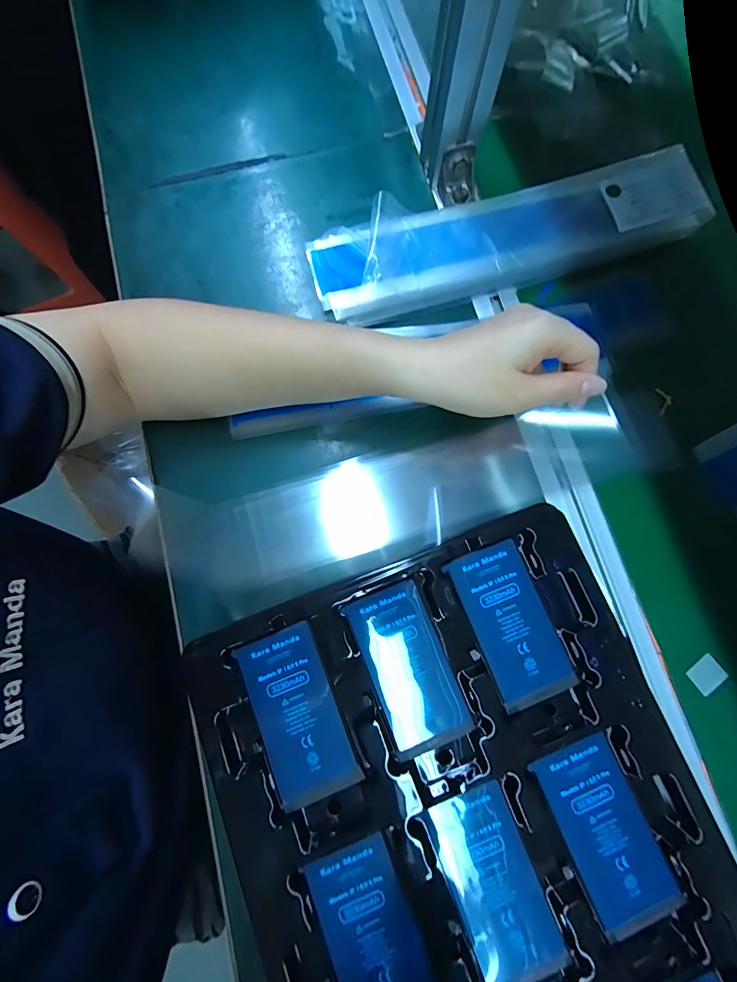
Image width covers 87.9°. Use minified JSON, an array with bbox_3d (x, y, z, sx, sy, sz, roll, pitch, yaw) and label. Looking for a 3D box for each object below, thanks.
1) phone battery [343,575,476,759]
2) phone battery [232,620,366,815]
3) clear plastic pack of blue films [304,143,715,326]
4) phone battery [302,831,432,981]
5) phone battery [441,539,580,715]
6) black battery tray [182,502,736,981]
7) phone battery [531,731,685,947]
[{"bbox_3d":[0.021,0.095,0.207,0.043,0.004,0.083,-21,80,-6],"label":"phone battery"},{"bbox_3d":[-0.038,0.118,0.203,0.043,0.004,0.084,-22,81,-6],"label":"phone battery"},{"bbox_3d":[0.117,-0.216,0.326,0.328,0.040,0.078,-15,79,-4],"label":"clear plastic pack of blue films"},{"bbox_3d":[0.002,0.216,0.184,0.041,0.004,0.080,-22,80,-5],"label":"phone battery"},{"bbox_3d":[0.079,0.073,0.212,0.044,0.004,0.084,-23,81,-6],"label":"phone battery"},{"bbox_3d":[0.065,0.193,0.189,0.226,0.016,0.326,-23,80,-5],"label":"black battery tray"},{"bbox_3d":[0.120,0.172,0.194,0.044,0.005,0.083,-23,81,-6],"label":"phone battery"}]

